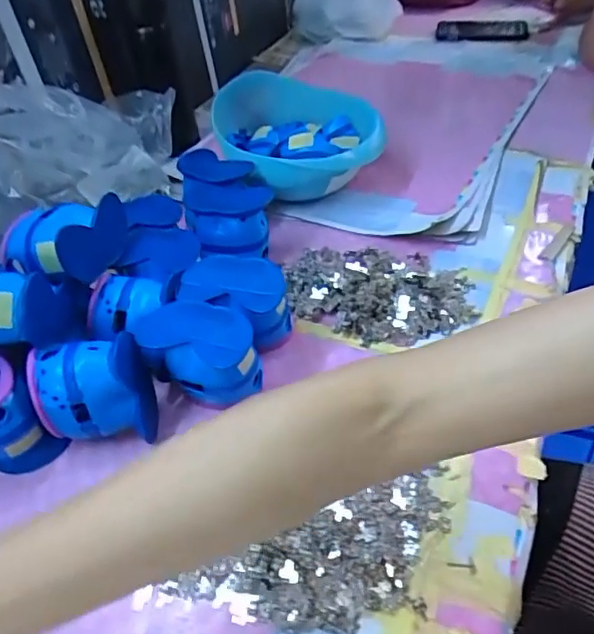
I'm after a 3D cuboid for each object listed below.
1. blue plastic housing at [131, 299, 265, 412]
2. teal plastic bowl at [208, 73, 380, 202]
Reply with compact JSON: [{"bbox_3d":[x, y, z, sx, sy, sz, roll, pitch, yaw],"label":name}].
[{"bbox_3d":[-0.080,0.033,0.486,0.094,0.070,0.057,5,46,13],"label":"blue plastic housing"},{"bbox_3d":[0.004,-0.209,0.709,0.199,0.099,0.181,-3,43,6],"label":"teal plastic bowl"}]

